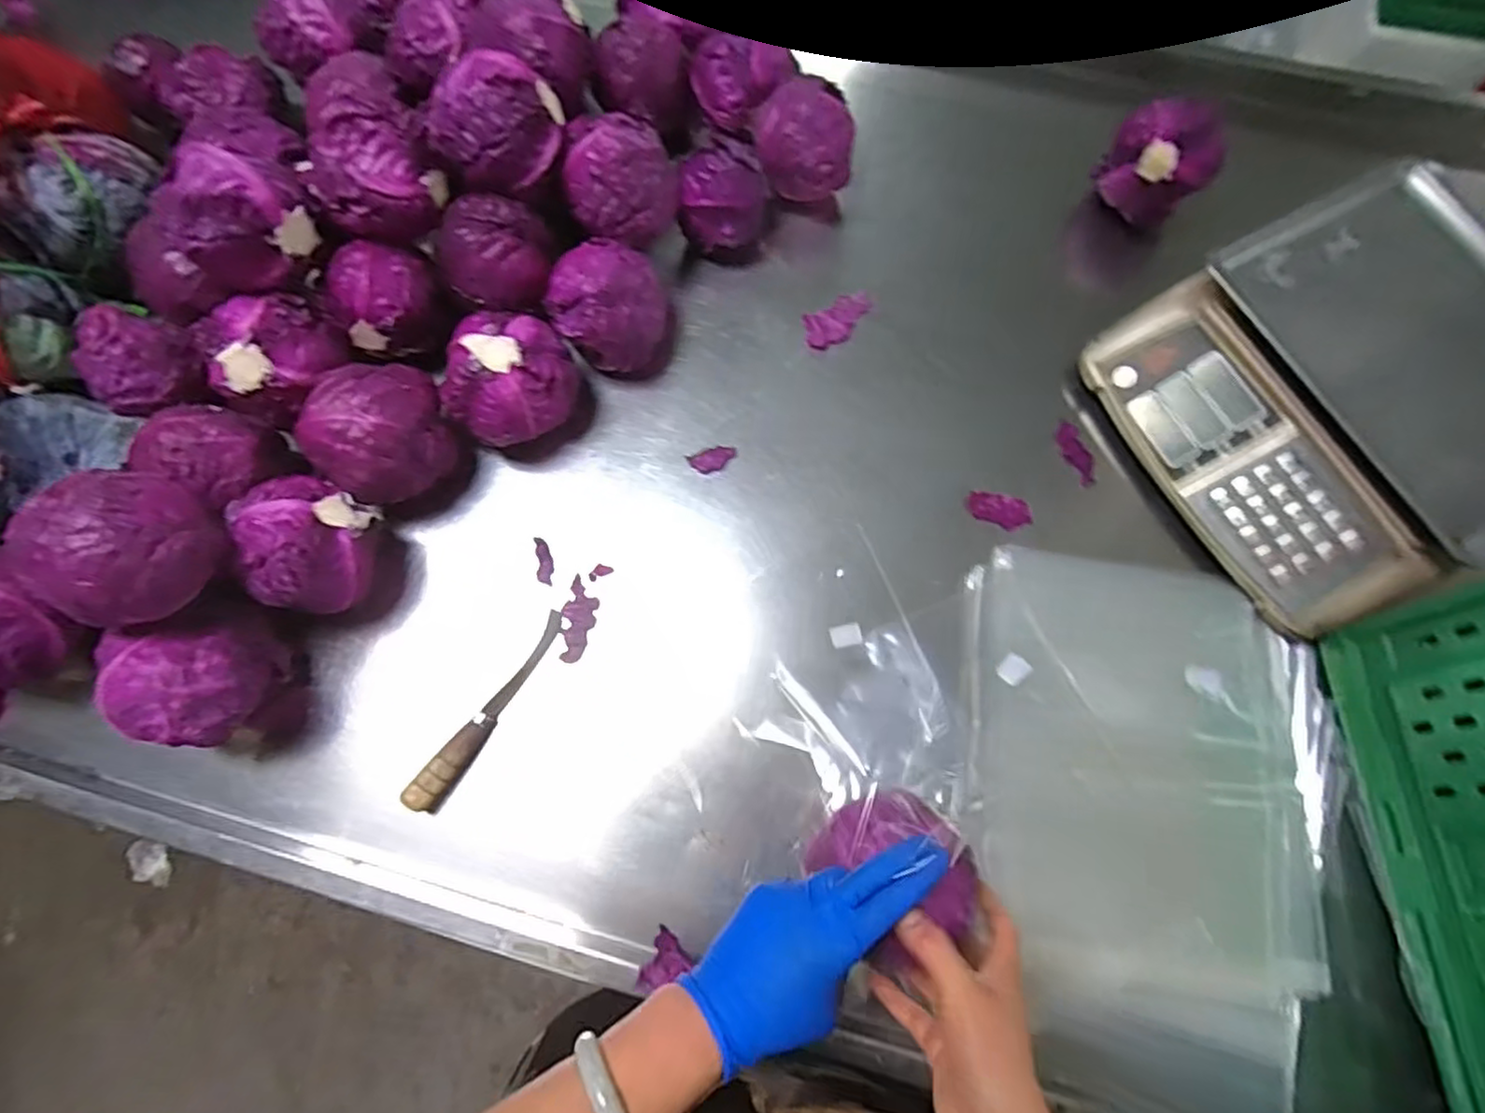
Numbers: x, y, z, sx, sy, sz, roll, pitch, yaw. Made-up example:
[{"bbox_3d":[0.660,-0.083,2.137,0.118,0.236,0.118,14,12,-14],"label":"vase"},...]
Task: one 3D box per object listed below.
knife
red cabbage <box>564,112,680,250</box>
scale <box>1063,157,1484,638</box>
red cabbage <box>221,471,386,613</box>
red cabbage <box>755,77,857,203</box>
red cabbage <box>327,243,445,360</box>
[{"bbox_3d":[-0.227,0.134,0.607,0.021,0.034,0.199,30,77,9],"label":"knife"},{"bbox_3d":[-0.120,-0.375,0.674,0.108,0.086,0.115,-1,74,1],"label":"red cabbage"},{"bbox_3d":[0.562,-0.145,0.636,0.327,0.118,0.342,-27,75,-6],"label":"scale"},{"bbox_3d":[-0.382,-0.009,0.617,0.096,0.113,0.123,-23,75,-5],"label":"red cabbage"},{"bbox_3d":[0.066,-0.440,0.741,0.106,0.116,0.087,4,74,2],"label":"red cabbage"},{"bbox_3d":[-0.350,-0.252,0.670,0.092,0.078,0.079,-20,74,-5],"label":"red cabbage"}]

